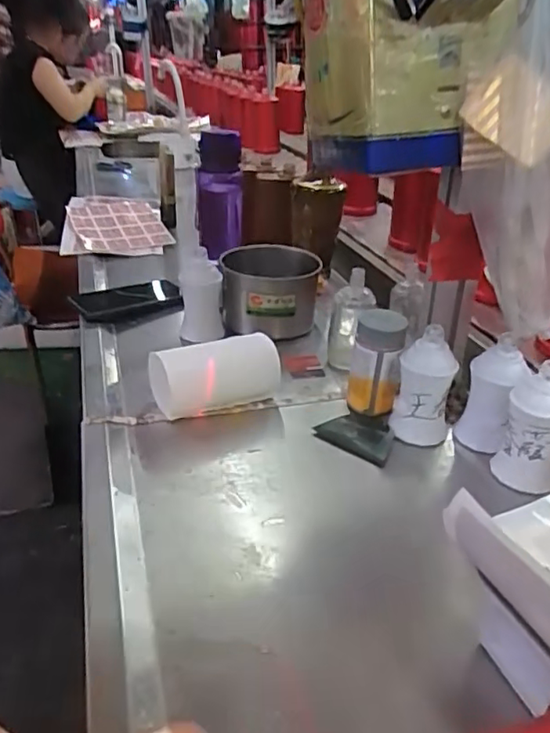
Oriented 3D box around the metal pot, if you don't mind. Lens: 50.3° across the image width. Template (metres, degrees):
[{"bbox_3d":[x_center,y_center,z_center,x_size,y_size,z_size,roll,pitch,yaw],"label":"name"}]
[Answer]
[{"bbox_3d":[-0.007,-0.104,0.833,0.135,0.094,0.129,-1,31,-1],"label":"metal pot"}]

